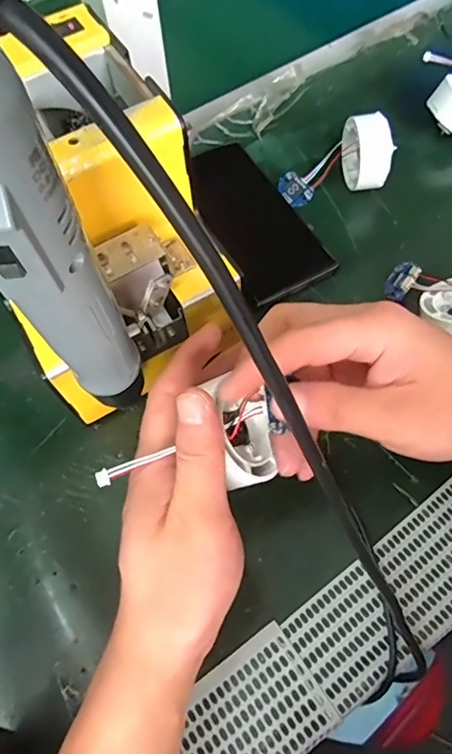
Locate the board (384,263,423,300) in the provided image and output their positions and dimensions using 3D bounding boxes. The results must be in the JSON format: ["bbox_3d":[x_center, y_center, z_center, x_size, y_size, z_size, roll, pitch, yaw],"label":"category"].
[{"bbox_3d":[0.127,-0.070,0.359,0.027,0.004,0.025,-58,34,15],"label":"board"}]

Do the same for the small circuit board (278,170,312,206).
[{"bbox_3d":[0.057,-0.157,0.416,0.022,0.004,0.031,-36,81,3],"label":"small circuit board"}]

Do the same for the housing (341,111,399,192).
[{"bbox_3d":[0.114,-0.179,0.396,0.029,0.056,0.049,-9,64,-2],"label":"housing"}]

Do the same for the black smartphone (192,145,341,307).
[{"bbox_3d":[0.022,-0.128,0.395,0.072,0.013,0.144,-25,73,-16],"label":"black smartphone"}]

